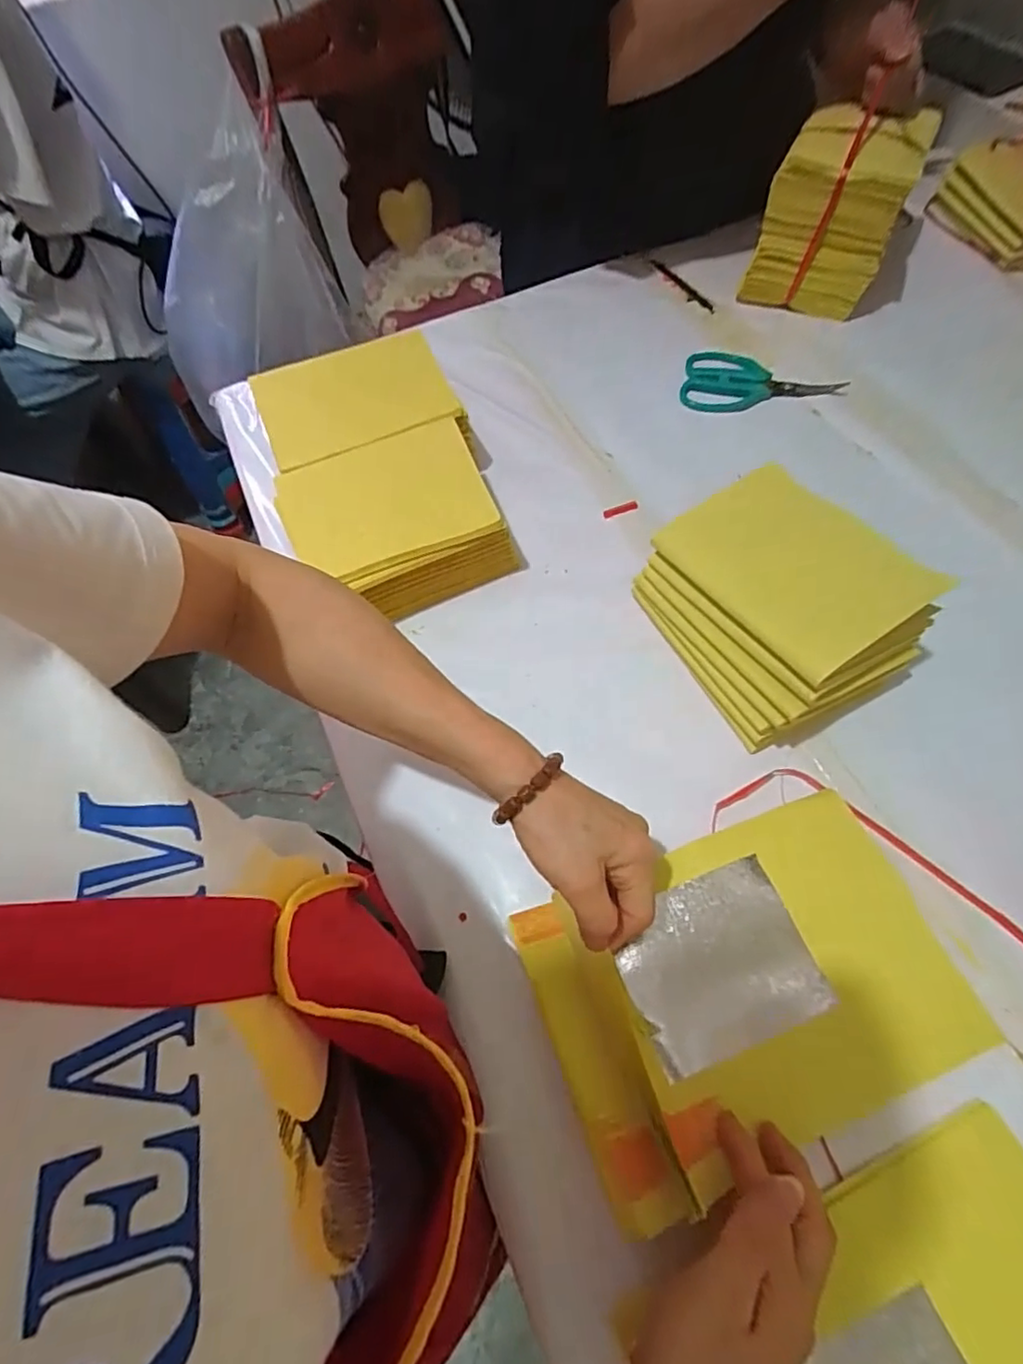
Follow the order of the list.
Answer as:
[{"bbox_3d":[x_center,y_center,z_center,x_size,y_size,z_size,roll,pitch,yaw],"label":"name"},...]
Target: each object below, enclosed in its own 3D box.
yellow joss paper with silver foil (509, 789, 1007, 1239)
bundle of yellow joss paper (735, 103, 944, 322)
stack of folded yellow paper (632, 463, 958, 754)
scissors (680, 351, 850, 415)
[{"bbox_3d":[0.133,0.167,0.344,0.227,0.040,0.154,-20,62,-7],"label":"yellow joss paper with silver foil"},{"bbox_3d":[0.331,-0.484,0.632,0.119,0.136,0.135,22,65,15],"label":"bundle of yellow joss paper"},{"bbox_3d":[0.181,-0.058,0.429,0.118,0.117,0.164,-28,64,-11],"label":"stack of folded yellow paper"},{"bbox_3d":[0.245,-0.288,0.608,0.149,0.018,0.067,19,65,13],"label":"scissors"}]

